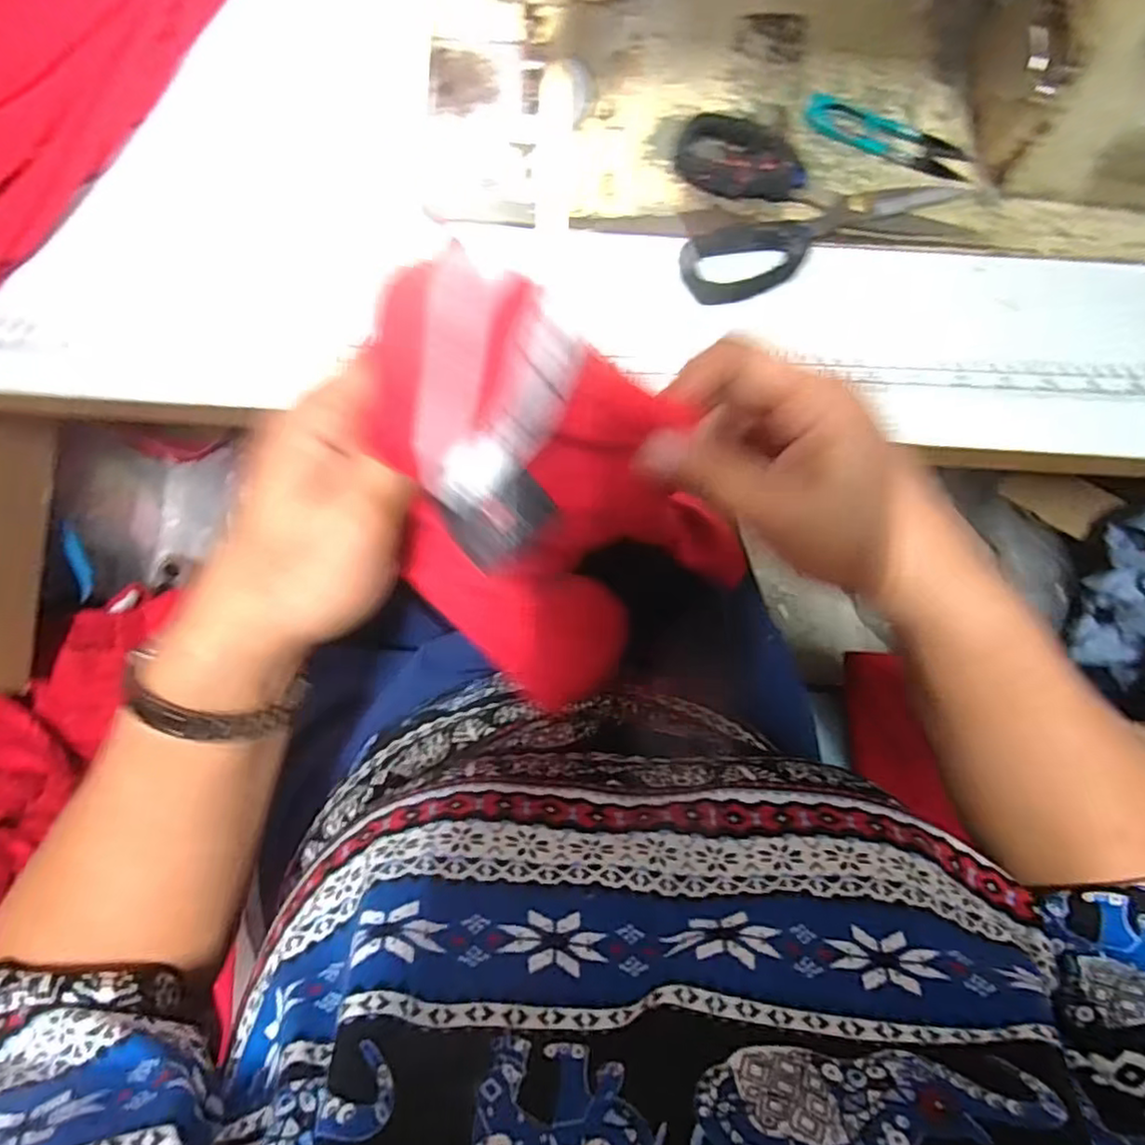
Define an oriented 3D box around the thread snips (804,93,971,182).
[{"bbox_3d":[0.186,-0.260,0.381,0.099,0.005,0.031,22,84,4],"label":"thread snips"}]

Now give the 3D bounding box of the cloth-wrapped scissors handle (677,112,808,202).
[{"bbox_3d":[0.095,-0.234,0.368,0.071,0.022,0.037,15,84,3],"label":"cloth-wrapped scissors handle"}]

